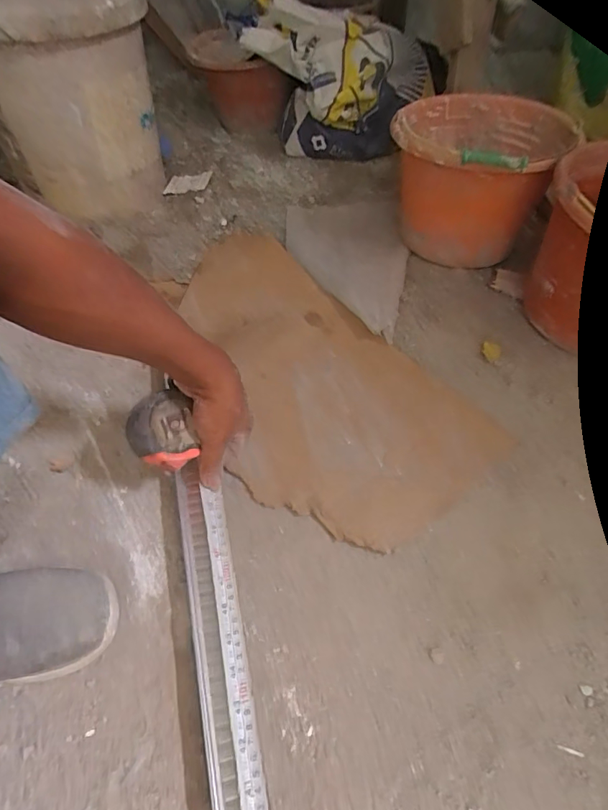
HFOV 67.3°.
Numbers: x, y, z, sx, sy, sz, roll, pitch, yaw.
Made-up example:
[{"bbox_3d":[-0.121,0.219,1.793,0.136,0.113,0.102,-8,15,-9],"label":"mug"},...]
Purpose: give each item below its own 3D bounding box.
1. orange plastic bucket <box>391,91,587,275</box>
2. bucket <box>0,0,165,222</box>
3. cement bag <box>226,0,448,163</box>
[{"bbox_3d":[0.256,-0.354,0.726,0.234,0.211,0.285,28,59,19],"label":"orange plastic bucket"},{"bbox_3d":[-0.416,-0.551,0.787,0.280,0.375,0.335,-25,58,-19],"label":"bucket"},{"bbox_3d":[0.063,-0.639,0.901,0.354,0.293,0.188,1,54,-1],"label":"cement bag"}]

